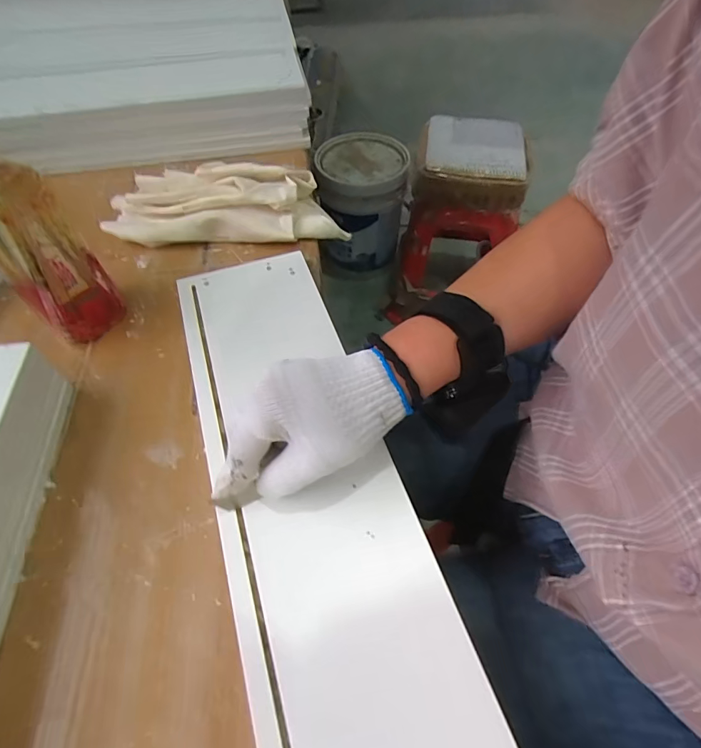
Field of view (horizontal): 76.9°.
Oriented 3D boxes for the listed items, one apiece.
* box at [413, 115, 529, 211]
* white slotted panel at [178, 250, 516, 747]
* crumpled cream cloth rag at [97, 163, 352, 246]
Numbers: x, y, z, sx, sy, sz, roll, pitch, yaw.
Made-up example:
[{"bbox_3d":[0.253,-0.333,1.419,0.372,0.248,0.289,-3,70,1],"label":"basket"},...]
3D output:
[{"bbox_3d":[0.327,-0.582,1.210,0.293,0.104,0.273,7,55,6],"label":"box"},{"bbox_3d":[-0.021,0.105,0.302,0.129,0.014,0.543,-17,56,-9],"label":"white slotted panel"},{"bbox_3d":[-0.141,-0.193,0.490,0.255,0.041,0.096,3,55,4],"label":"crumpled cream cloth rag"}]

